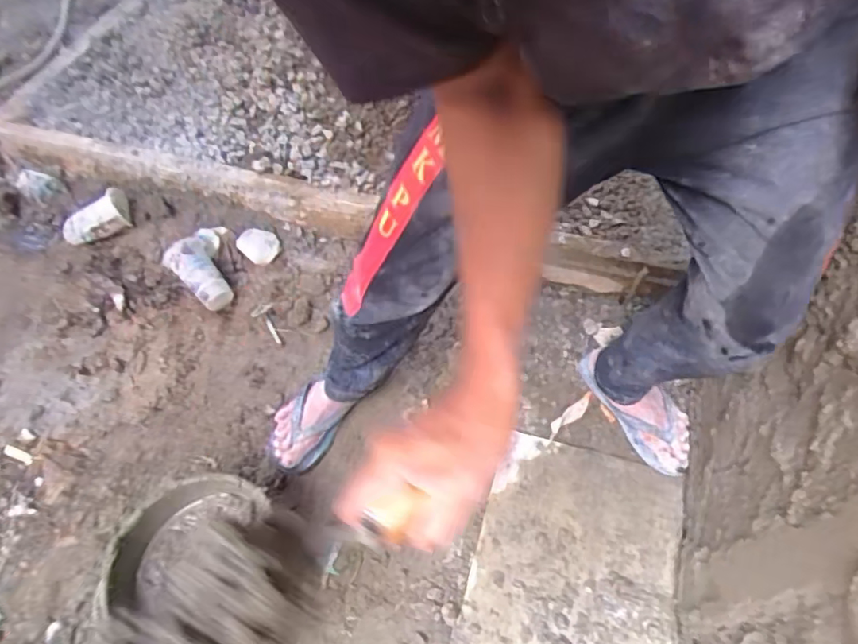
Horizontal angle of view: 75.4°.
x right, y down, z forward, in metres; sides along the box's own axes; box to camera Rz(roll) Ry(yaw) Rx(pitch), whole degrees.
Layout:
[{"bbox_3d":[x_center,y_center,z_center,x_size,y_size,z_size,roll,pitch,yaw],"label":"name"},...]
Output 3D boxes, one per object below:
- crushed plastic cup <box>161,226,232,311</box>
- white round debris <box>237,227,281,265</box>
[{"bbox_3d":[-0.511,-0.124,1.226,0.125,0.097,0.219,-13,61,-10],"label":"crushed plastic cup"},{"bbox_3d":[-0.394,-0.178,1.283,0.090,0.024,0.083,1,59,-2],"label":"white round debris"}]

